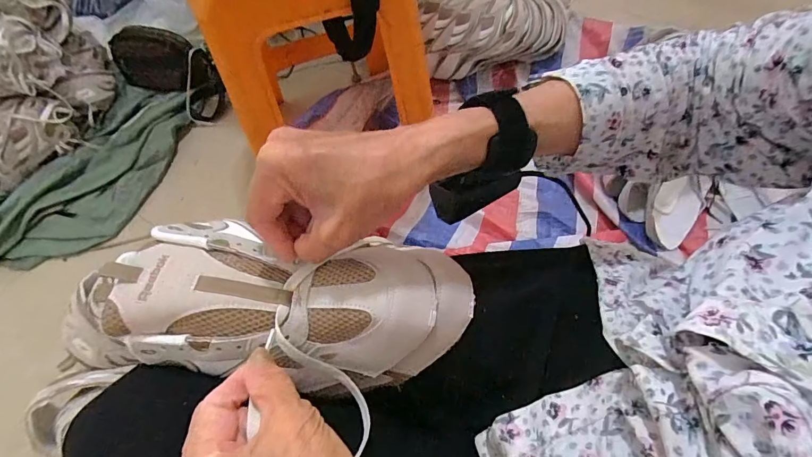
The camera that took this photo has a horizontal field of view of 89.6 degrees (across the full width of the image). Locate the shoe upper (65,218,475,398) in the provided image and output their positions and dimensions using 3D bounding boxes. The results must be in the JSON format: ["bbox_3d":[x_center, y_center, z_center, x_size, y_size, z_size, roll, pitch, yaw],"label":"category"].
[{"bbox_3d":[-0.081,0.053,0.297,0.248,0.075,0.109,4,62,-4],"label":"shoe upper"}]

